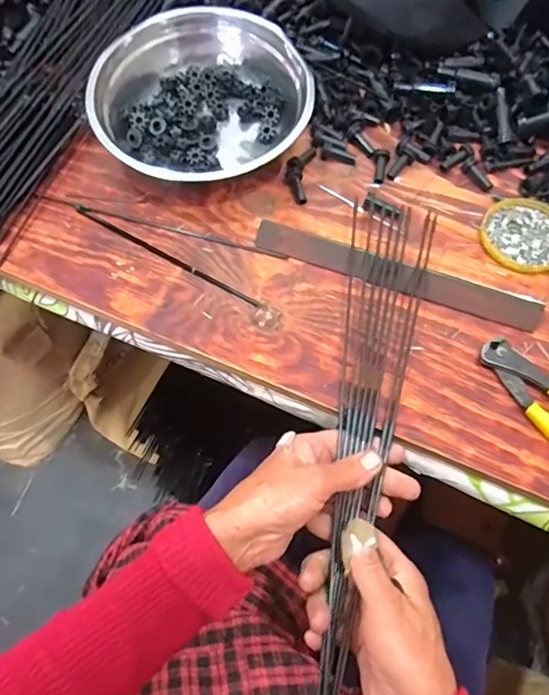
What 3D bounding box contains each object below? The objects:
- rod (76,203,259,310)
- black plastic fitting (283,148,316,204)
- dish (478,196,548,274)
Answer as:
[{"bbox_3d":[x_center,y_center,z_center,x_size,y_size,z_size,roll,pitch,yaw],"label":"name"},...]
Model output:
[{"bbox_3d":[-0.106,-0.090,0.499,0.219,0.004,0.008,29,66,15],"label":"rod"},{"bbox_3d":[0.026,-0.186,0.546,0.028,0.011,0.078,8,62,5],"label":"black plastic fitting"},{"bbox_3d":[0.248,-0.112,0.508,0.082,0.011,0.085,0,62,1],"label":"dish"}]

